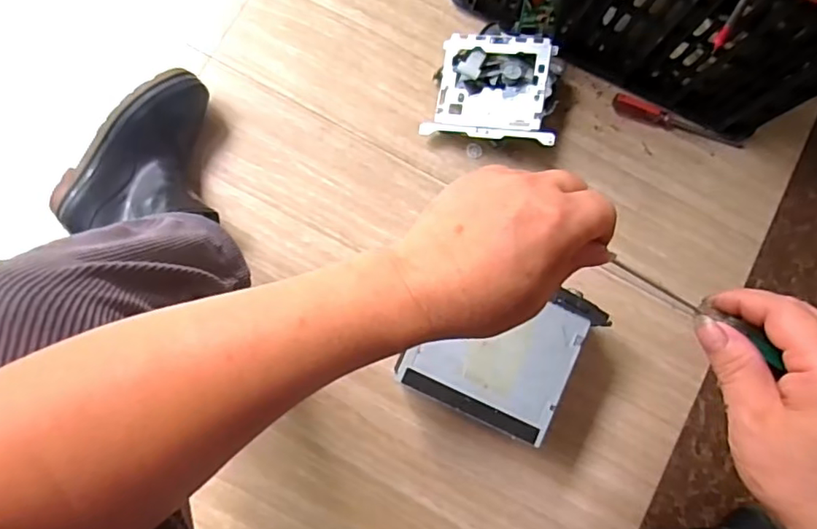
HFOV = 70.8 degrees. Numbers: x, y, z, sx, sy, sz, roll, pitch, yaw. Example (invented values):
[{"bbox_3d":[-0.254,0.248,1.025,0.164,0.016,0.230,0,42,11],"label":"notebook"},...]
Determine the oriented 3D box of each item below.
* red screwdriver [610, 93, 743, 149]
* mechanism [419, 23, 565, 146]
[{"bbox_3d":[0.374,-0.195,0.800,0.186,0.020,0.023,19,81,1],"label":"red screwdriver"},{"bbox_3d":[0.118,-0.236,0.771,0.166,0.047,0.151,9,84,14],"label":"mechanism"}]

